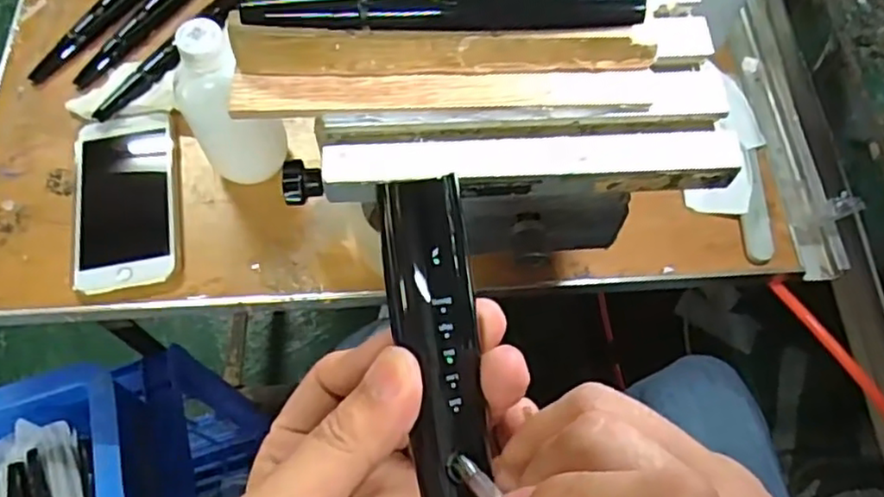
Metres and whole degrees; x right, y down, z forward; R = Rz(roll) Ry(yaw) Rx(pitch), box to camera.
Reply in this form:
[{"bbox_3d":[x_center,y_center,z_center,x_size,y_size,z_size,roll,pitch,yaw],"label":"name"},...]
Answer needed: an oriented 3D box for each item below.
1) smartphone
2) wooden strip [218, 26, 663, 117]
[{"bbox_3d":[-0.255,-0.041,0.544,0.076,0.009,0.154,-11,65,-5],"label":"smartphone"},{"bbox_3d":[0.004,-0.080,0.308,0.198,0.026,0.027,1,65,1],"label":"wooden strip"}]

